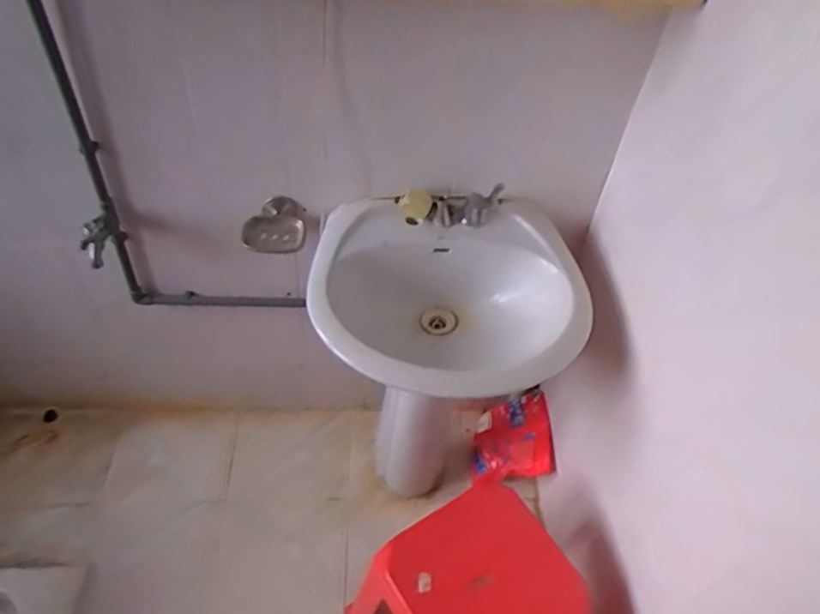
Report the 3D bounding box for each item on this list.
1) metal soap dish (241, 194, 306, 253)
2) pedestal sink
[{"bbox_3d":[-0.256,-0.157,1.155,0.119,0.053,0.105,7,45,0],"label":"metal soap dish"},{"bbox_3d":[0.040,0.196,1.291,0.468,0.745,0.426,3,45,-3],"label":"pedestal sink"}]

